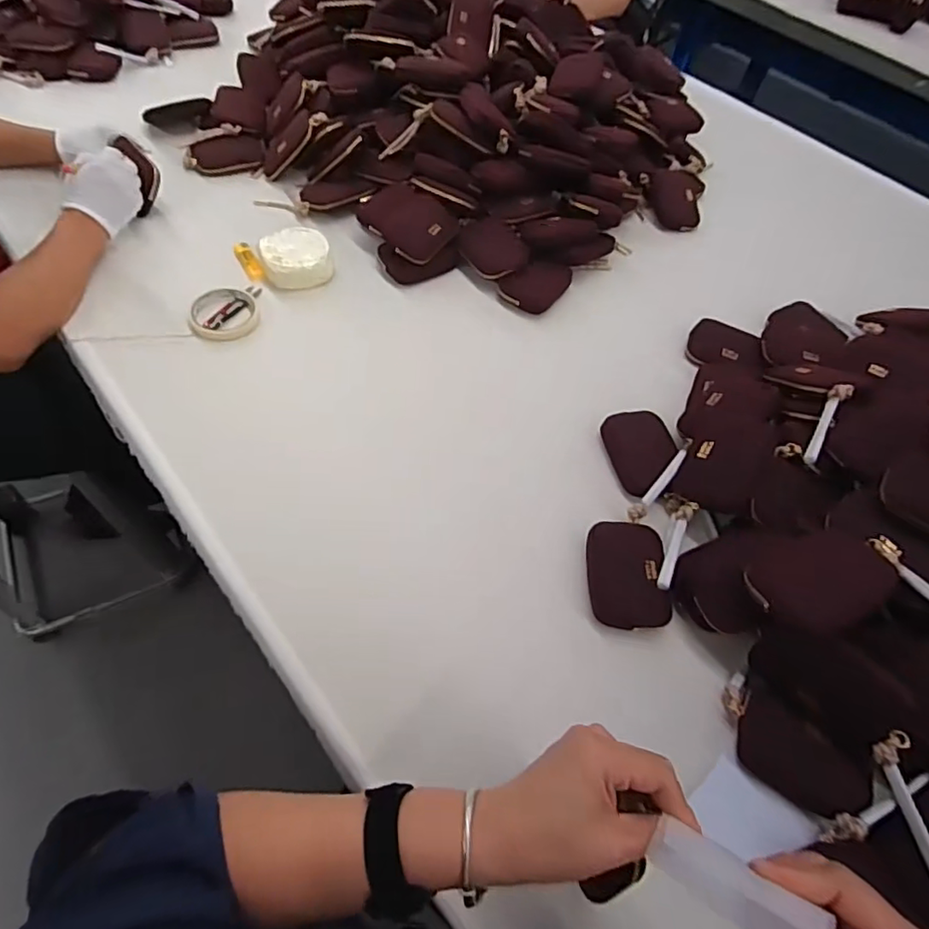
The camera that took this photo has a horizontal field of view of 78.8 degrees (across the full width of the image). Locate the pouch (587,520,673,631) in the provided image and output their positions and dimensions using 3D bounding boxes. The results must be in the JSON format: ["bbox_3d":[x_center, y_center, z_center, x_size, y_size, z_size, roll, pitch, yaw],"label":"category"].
[{"bbox_3d":[0.174,0.117,0.603,0.078,0.030,0.113,6,55,-3],"label":"pouch"}]

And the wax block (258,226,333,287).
[{"bbox_3d":[-0.246,-0.305,0.829,0.099,0.043,0.096,-13,58,-15],"label":"wax block"}]

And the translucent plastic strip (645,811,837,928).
[{"bbox_3d":[0.144,0.223,0.299,0.085,0.009,0.034,27,36,19],"label":"translucent plastic strip"}]

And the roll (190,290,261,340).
[{"bbox_3d":[-0.329,-0.206,0.774,0.088,0.012,0.086,3,55,-5],"label":"roll"}]

